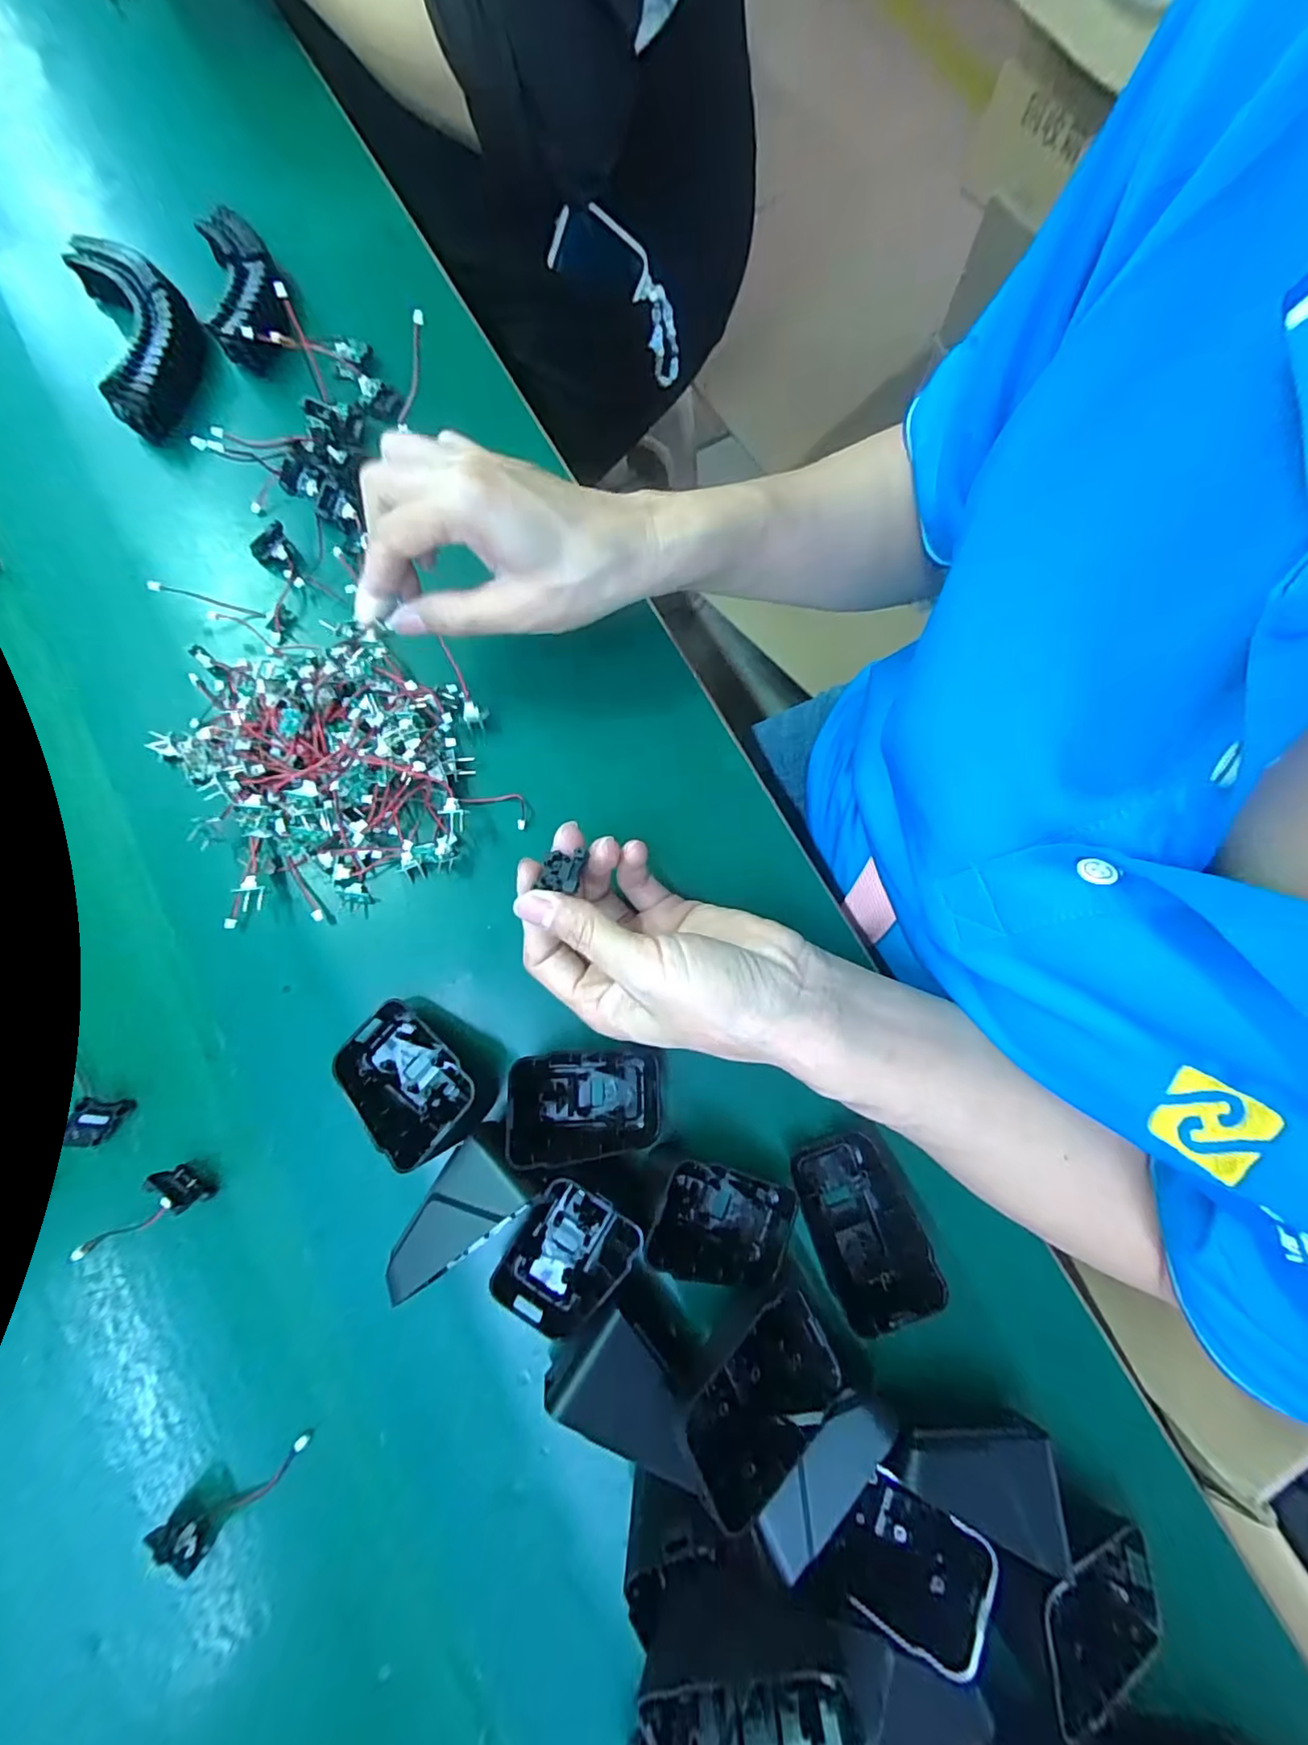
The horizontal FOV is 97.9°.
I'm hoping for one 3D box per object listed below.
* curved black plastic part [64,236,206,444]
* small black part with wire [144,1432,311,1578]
[{"bbox_3d":[-0.299,-0.320,0.337,0.057,0.029,0.130,-23,80,-4],"label":"curved black plastic part"},{"bbox_3d":[-0.178,0.264,0.241,0.064,0.011,0.021,-39,81,-8],"label":"small black part with wire"}]

